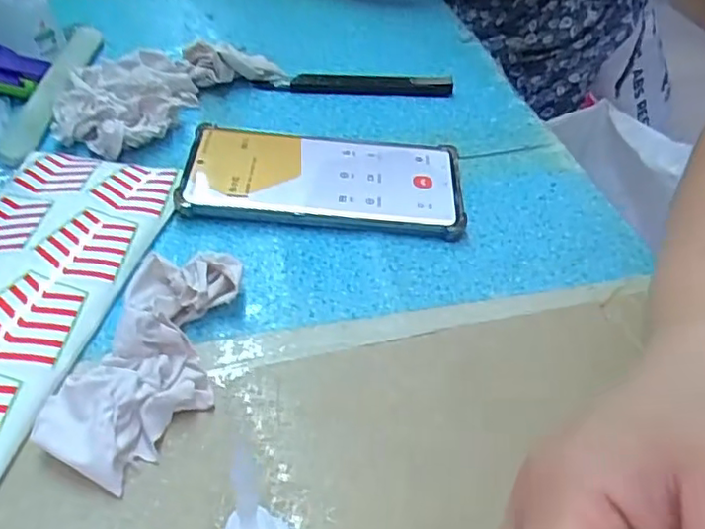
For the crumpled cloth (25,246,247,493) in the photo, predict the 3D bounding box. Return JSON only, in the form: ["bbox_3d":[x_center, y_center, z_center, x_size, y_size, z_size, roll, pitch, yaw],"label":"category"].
[{"bbox_3d":[-0.092,0.038,0.281,0.062,0.021,0.117,4,44,1],"label":"crumpled cloth"}]

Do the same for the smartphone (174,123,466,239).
[{"bbox_3d":[-0.016,-0.055,0.387,0.166,0.013,0.079,4,44,1],"label":"smartphone"}]

